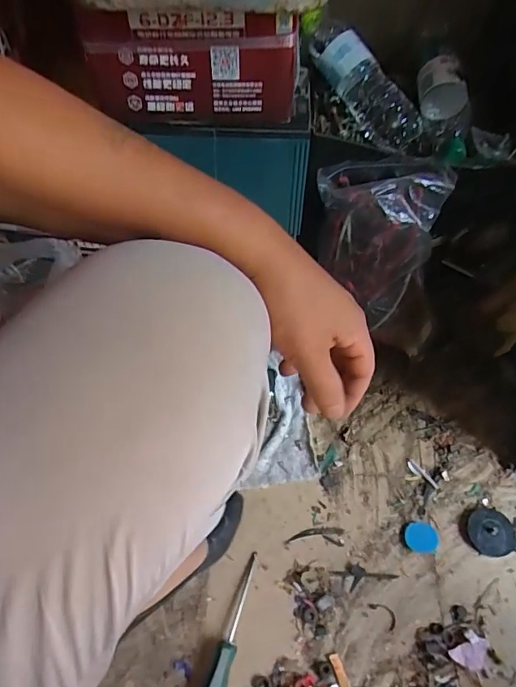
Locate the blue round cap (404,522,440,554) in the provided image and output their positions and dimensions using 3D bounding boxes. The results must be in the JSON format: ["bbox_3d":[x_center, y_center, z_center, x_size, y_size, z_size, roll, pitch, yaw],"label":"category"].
[{"bbox_3d":[0.205,0.243,0.592,0.042,0.008,0.037,-7,56,-5],"label":"blue round cap"}]

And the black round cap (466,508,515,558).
[{"bbox_3d":[0.293,0.237,0.592,0.057,0.015,0.056,0,55,0],"label":"black round cap"}]

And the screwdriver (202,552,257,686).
[{"bbox_3d":[-0.035,0.325,0.517,0.025,0.031,0.187,12,56,8],"label":"screwdriver"}]

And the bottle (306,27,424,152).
[{"bbox_3d":[0.145,-0.376,0.681,0.064,0.070,0.220,-33,84,-21],"label":"bottle"}]

